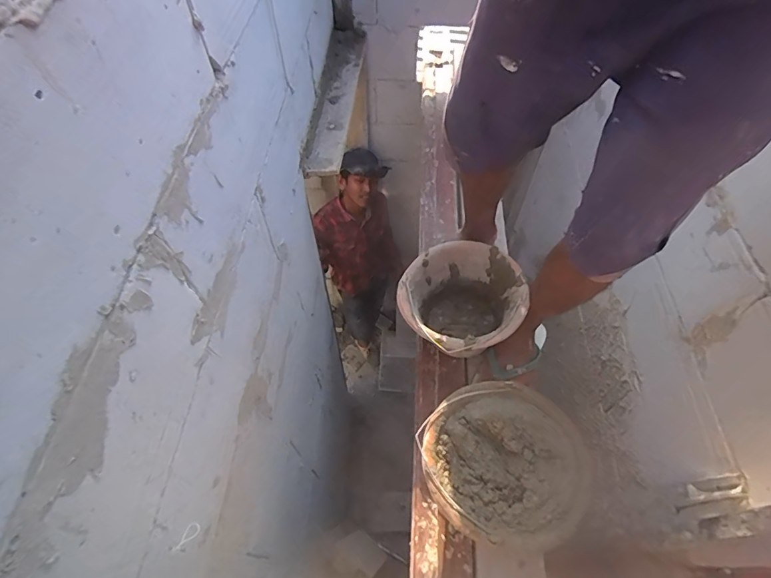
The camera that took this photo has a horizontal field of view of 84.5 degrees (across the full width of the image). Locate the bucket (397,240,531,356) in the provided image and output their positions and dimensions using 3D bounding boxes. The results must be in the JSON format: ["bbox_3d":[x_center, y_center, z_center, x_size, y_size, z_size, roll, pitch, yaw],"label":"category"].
[{"bbox_3d":[0.159,0.046,0.923,0.244,0.175,0.248,-1,55,1],"label":"bucket"}]

